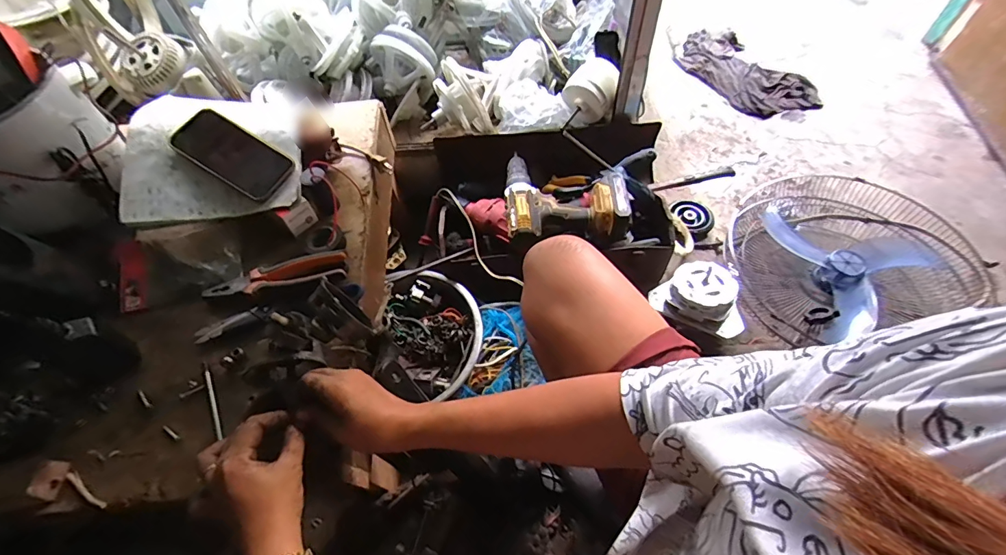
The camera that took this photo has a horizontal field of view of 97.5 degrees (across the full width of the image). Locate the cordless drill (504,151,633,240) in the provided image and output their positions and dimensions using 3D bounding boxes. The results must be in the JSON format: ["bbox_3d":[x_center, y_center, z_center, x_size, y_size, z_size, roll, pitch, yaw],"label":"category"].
[{"bbox_3d":[0.117,-0.140,0.821,0.228,0.064,0.180,4,57,6],"label":"cordless drill"}]

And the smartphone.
[{"bbox_3d":[-0.386,-0.177,0.632,0.167,0.006,0.081,32,69,5],"label":"smartphone"}]

